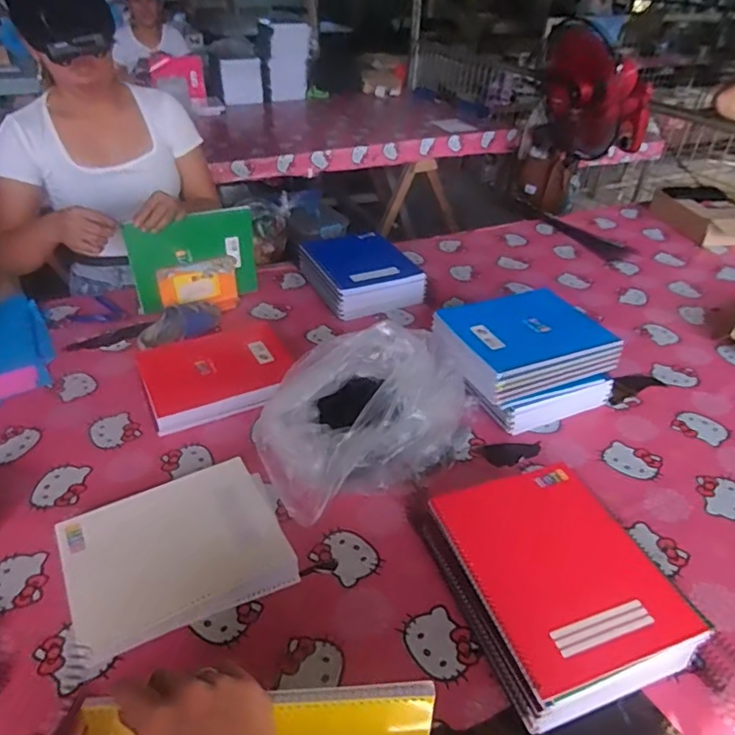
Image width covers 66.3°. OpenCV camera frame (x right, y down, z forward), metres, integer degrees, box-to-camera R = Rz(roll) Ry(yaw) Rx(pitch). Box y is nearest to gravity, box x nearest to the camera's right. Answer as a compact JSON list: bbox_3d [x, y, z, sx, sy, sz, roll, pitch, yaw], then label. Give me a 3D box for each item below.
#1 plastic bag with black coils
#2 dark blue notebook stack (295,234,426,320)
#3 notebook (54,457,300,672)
[{"bbox_3d":[0.004,0.073,0.863,0.371,0.143,0.233,-20,41,-26],"label":"plastic bag with black coils"},{"bbox_3d":[-0.018,-0.223,1.311,0.221,0.080,0.284,-13,39,-18],"label":"dark blue notebook stack"},{"bbox_3d":[-0.245,0.231,0.718,0.257,0.010,0.196,-19,52,-19],"label":"notebook"}]

